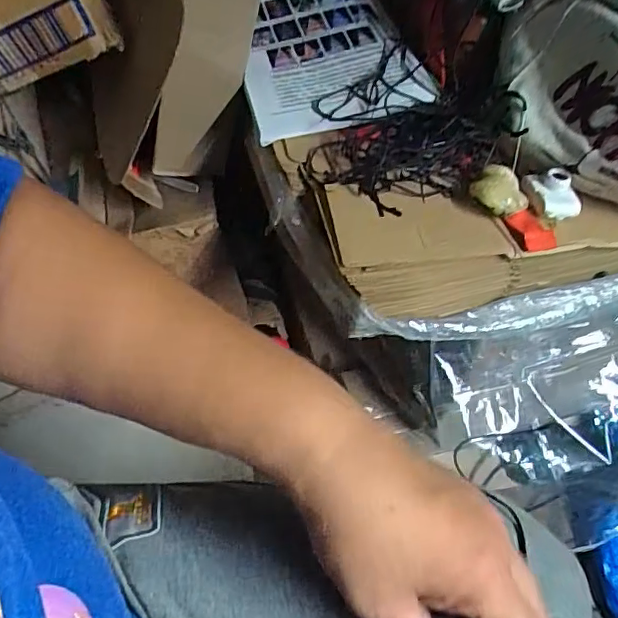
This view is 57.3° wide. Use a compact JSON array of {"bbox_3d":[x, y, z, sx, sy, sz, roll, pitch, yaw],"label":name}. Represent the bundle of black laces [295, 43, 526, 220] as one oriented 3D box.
[{"bbox_3d":[0.074,-0.146,0.460,0.154,0.044,0.149,0,51,0],"label":"bundle of black laces"}]

